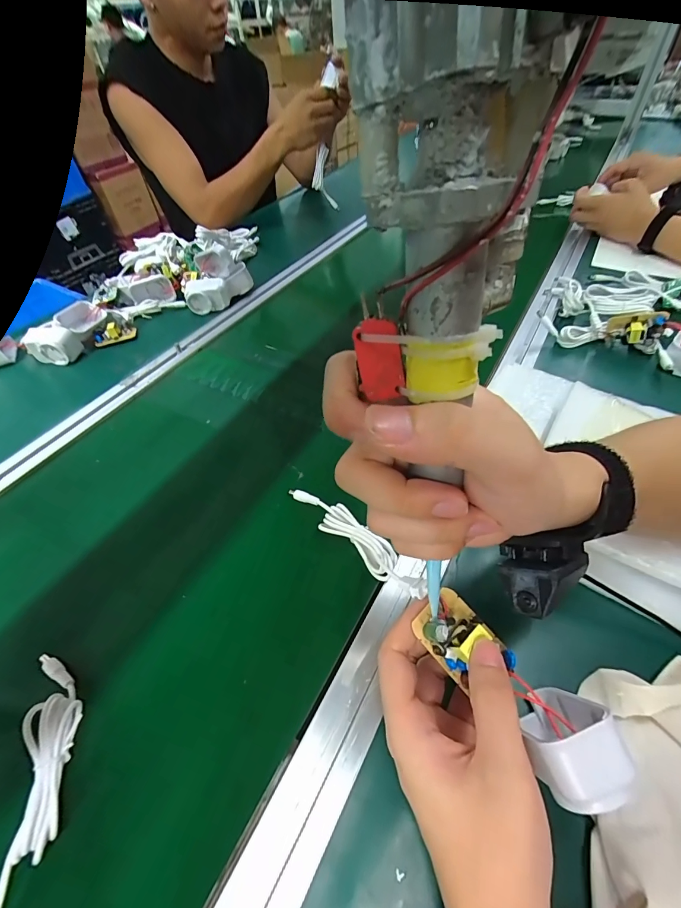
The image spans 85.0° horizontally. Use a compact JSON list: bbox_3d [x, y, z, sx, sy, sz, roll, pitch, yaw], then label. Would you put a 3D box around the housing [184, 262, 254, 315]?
[{"bbox_3d":[-0.208,-0.284,0.639,0.116,0.040,0.056,-18,50,-9],"label":"housing"}]

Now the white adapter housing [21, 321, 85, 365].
[{"bbox_3d":[-0.434,-0.165,0.565,0.068,0.049,0.053,13,52,16],"label":"white adapter housing"}]

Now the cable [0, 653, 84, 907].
[{"bbox_3d":[-0.191,0.214,0.225,0.046,0.021,0.172,-10,50,-3],"label":"cable"}]

